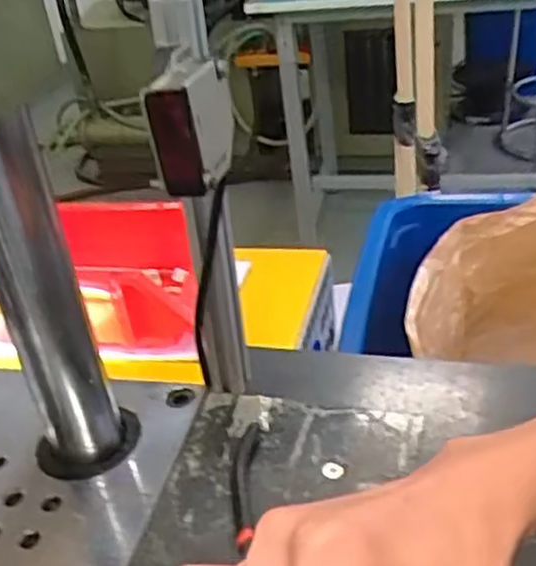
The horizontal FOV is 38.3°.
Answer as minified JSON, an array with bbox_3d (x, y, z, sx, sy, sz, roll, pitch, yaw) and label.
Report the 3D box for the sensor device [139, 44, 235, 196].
[{"bbox_3d":[-0.034,-0.073,0.352,0.026,0.052,0.051,1,34,13],"label":"sensor device"}]

